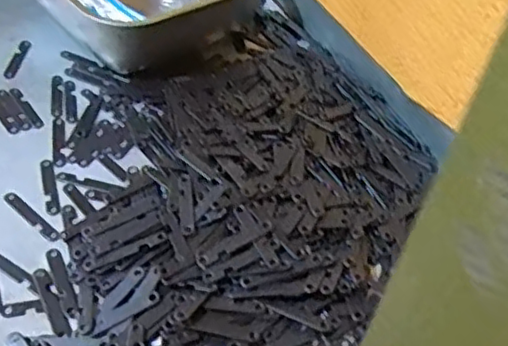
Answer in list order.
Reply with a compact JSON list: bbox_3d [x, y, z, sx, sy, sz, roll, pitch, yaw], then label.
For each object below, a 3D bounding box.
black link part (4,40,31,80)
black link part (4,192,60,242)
[{"bbox_3d":[-0.199,-0.097,0.558,0.010,0.004,0.053,6,46,1],"label":"black link part"},{"bbox_3d":[-0.143,0.027,0.425,0.056,0.004,0.008,36,54,26],"label":"black link part"}]

